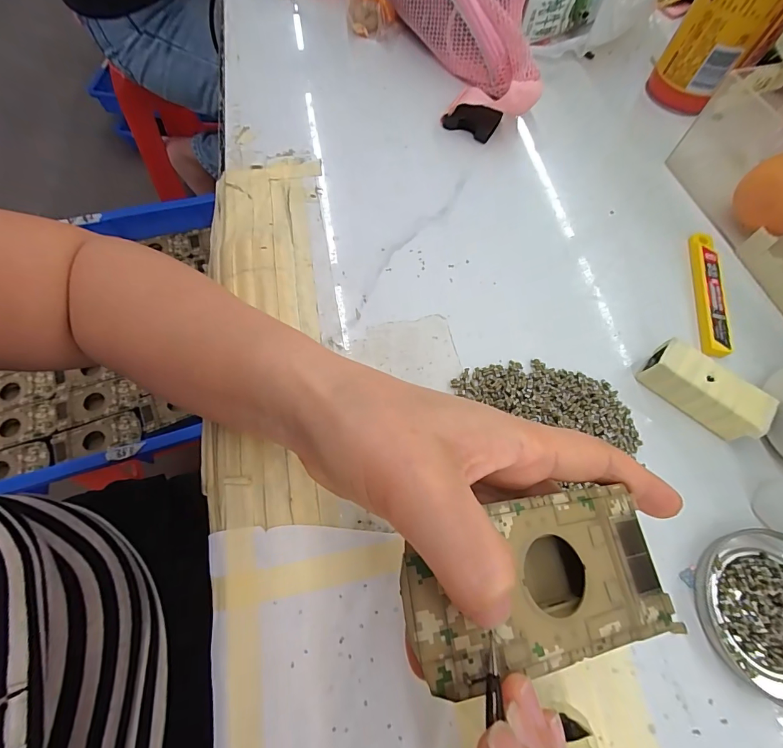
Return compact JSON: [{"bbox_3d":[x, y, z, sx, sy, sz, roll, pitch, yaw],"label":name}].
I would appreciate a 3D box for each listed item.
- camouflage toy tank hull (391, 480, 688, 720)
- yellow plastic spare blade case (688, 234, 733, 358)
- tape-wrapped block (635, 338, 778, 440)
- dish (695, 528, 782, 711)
[{"bbox_3d":[0.049,0.073,0.135,0.095,0.018,0.051,-8,67,-22],"label":"camouflage toy tank hull"},{"bbox_3d":[0.227,-0.059,0.281,0.020,0.006,0.105,12,67,3],"label":"yellow plastic spare blade case"},{"bbox_3d":[0.189,0.009,0.243,0.069,0.026,0.025,37,70,13],"label":"tape-wrapped block"},{"bbox_3d":[0.201,0.124,0.204,0.077,0.010,0.078,1,67,-2],"label":"dish"}]

